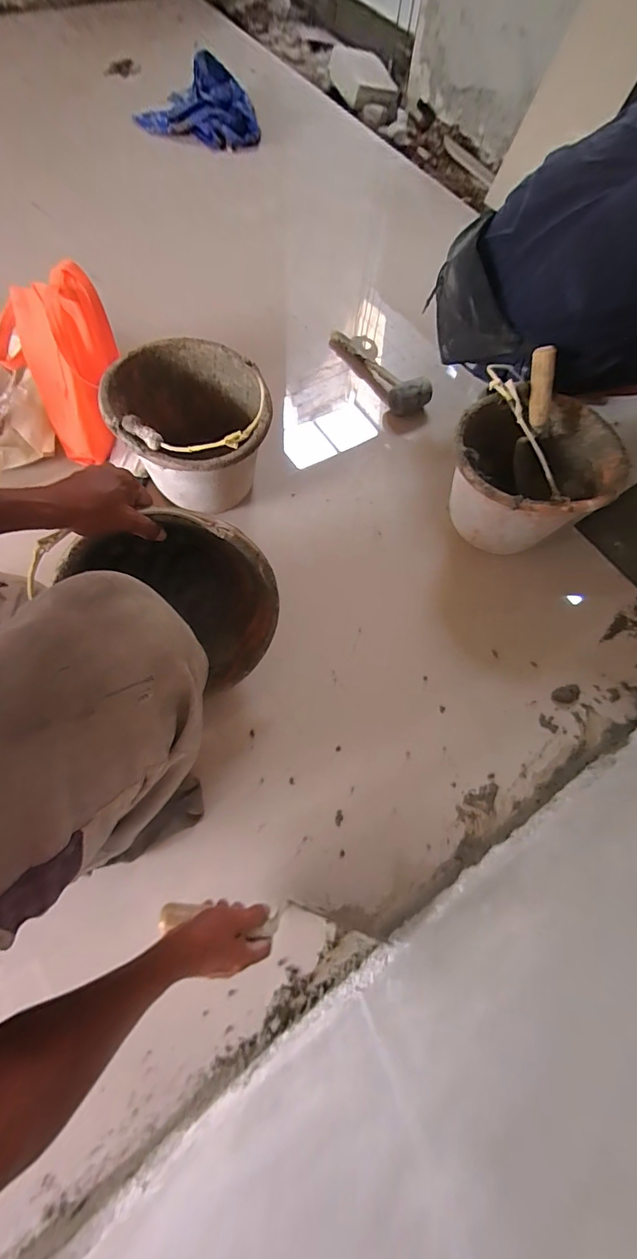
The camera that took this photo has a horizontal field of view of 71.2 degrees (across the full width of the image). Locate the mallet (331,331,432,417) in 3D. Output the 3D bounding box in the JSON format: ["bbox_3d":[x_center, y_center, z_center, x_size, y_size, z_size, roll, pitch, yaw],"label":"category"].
[{"bbox_3d":[0.135,-0.618,1.049,0.081,0.091,0.314,-31,73,-14],"label":"mallet"}]

